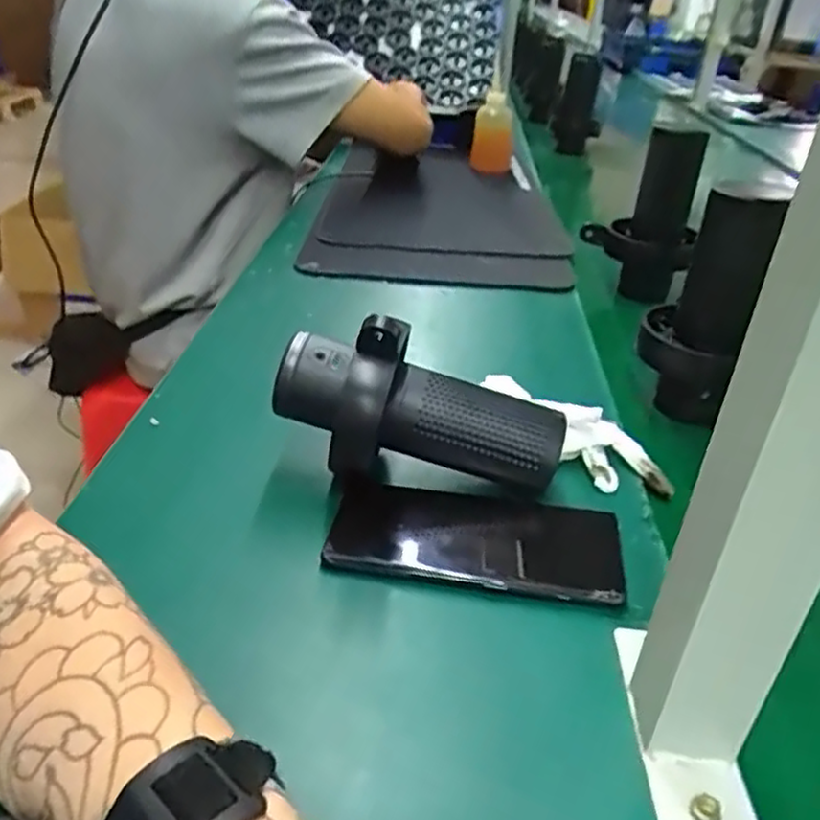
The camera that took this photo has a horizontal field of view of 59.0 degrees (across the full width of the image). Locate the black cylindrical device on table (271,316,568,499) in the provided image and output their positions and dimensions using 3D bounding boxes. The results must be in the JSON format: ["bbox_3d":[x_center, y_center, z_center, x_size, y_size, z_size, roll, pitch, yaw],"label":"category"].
[{"bbox_3d":[0.009,-0.007,0.434,0.172,0.100,0.068,18,32,-6],"label":"black cylindrical device on table"}]

